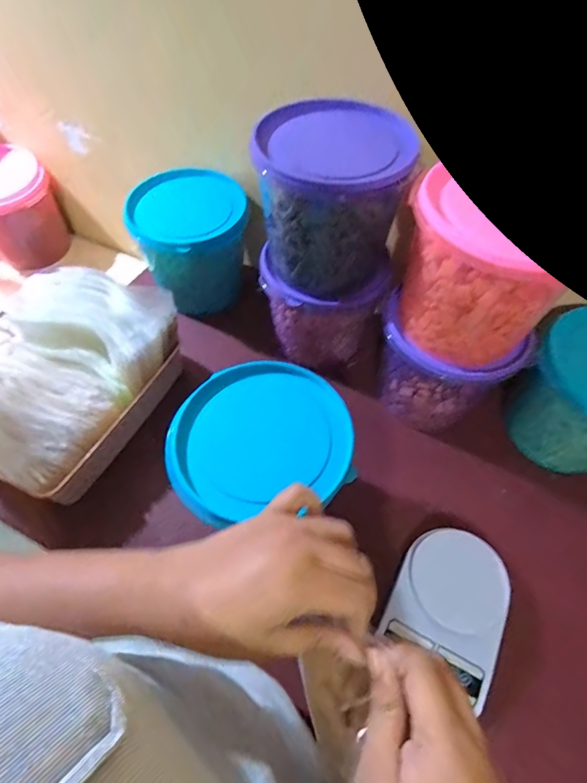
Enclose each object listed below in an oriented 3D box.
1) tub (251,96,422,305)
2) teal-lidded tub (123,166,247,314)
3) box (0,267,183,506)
[{"bbox_3d":[0.043,-0.266,0.597,0.191,0.183,0.188,1,57,-2],"label":"tub"},{"bbox_3d":[-0.187,-0.266,0.785,0.178,0.215,0.163,1,57,-2],"label":"teal-lidded tub"},{"bbox_3d":[-0.341,-0.024,0.642,0.242,0.131,0.332,24,60,12],"label":"box"}]

